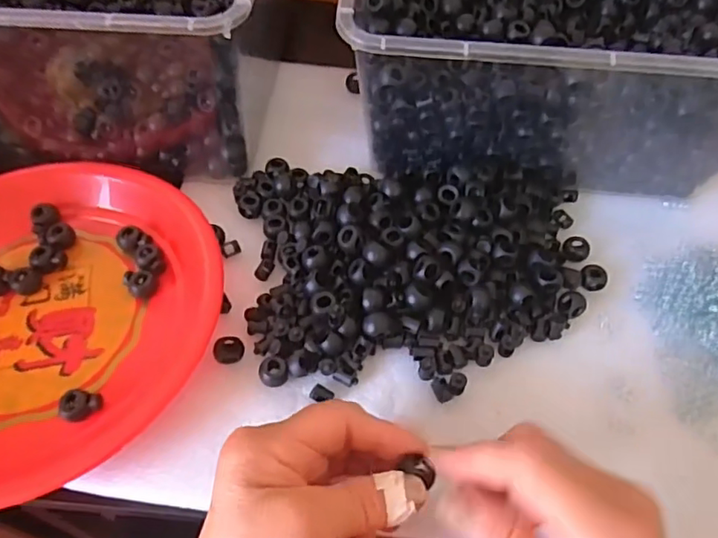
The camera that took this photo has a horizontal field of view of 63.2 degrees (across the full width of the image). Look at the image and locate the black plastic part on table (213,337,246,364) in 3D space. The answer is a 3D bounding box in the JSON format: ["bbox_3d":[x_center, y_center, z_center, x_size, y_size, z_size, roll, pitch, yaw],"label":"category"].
[{"bbox_3d":[-0.076,0.048,0.344,0.015,0.011,0.015,6,55,1],"label":"black plastic part on table"}]

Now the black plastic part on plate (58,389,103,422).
[{"bbox_3d":[-0.154,0.077,0.323,0.019,0.015,0.016,10,56,4],"label":"black plastic part on plate"}]

